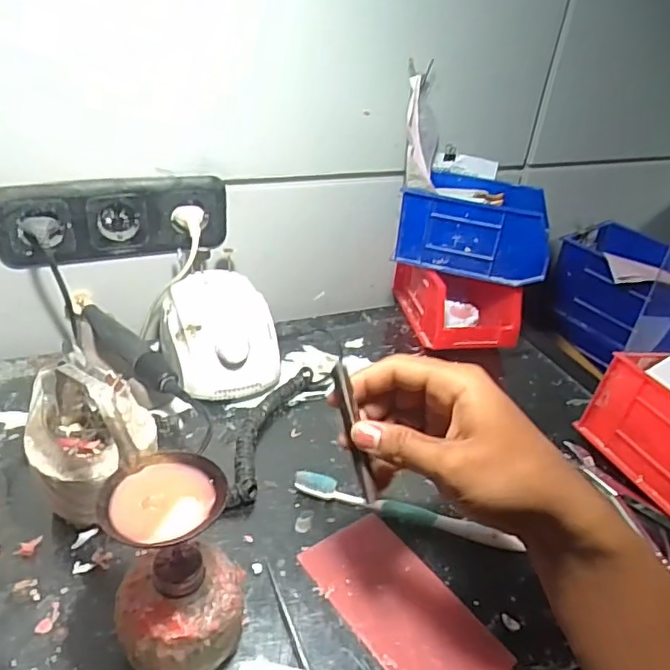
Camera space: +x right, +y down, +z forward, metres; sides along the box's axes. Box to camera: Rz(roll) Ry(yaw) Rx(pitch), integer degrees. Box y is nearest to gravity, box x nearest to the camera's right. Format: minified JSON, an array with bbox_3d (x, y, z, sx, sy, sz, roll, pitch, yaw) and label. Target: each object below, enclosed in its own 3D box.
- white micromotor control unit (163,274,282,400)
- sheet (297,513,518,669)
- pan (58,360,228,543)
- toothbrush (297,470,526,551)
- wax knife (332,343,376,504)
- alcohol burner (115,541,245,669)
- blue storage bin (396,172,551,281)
[{"bbox_3d":[-0.121,0.000,0.594,0.103,0.079,0.135,-9,37,-23],"label":"white micromotor control unit"},{"bbox_3d":[0.046,0.188,0.403,0.075,0.004,0.145,-20,40,-32],"label":"sheet"},{"bbox_3d":[-0.114,0.068,0.344,0.072,0.039,0.118,-16,40,-31],"label":"pan"},{"bbox_3d":[0.054,0.141,0.462,0.181,0.020,0.012,15,34,12],"label":"toothbrush"},{"bbox_3d":[0.012,0.055,0.357,0.011,0.099,0.009,-15,4,-30],"label":"wax knife"},{"bbox_3d":[-0.092,0.163,0.348,0.074,0.072,0.066,-12,38,-26],"label":"alcohol burner"},{"bbox_3d":[0.162,-0.123,0.660,0.160,0.085,0.101,16,35,14],"label":"blue storage bin"}]

